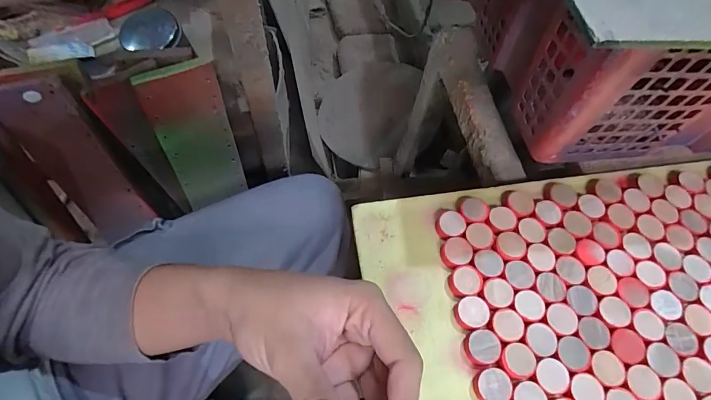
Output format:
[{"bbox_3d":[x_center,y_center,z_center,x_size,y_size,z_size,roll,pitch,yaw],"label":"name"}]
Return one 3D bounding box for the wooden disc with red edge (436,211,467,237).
[{"bbox_3d":[0.075,0.019,0.313,0.022,0.007,0.024,1,61,-2],"label":"wooden disc with red edge"}]

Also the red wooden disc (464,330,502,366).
[{"bbox_3d":[0.087,0.101,0.269,0.022,0.010,0.022,1,61,-2],"label":"red wooden disc"}]

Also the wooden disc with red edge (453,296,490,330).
[{"bbox_3d":[0.082,0.080,0.278,0.023,0.007,0.021,1,61,-2],"label":"wooden disc with red edge"}]

